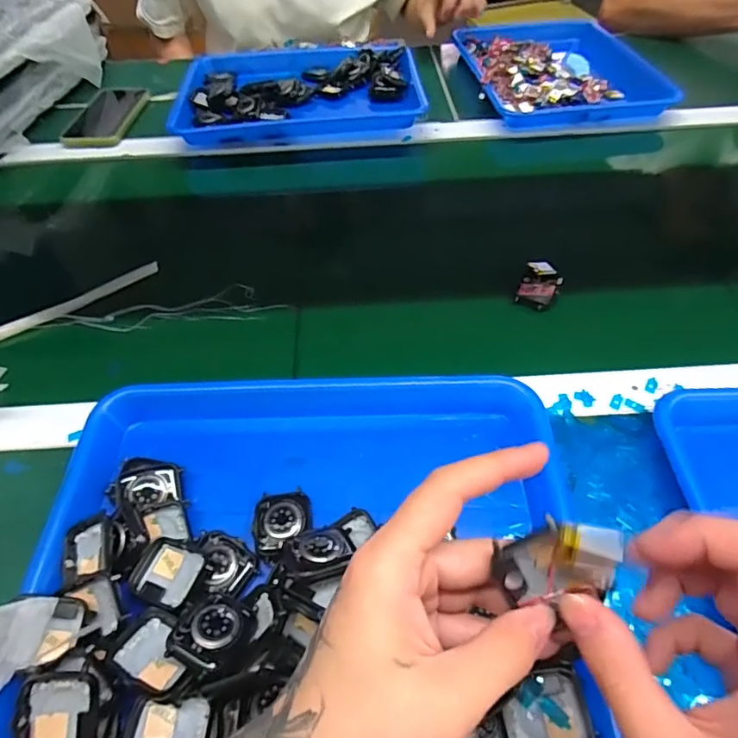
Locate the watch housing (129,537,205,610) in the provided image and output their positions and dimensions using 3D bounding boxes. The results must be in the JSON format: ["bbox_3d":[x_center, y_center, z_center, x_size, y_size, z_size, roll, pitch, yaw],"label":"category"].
[{"bbox_3d":[-0.122,0.125,0.312,0.041,0.013,0.035,17,55,15],"label":"watch housing"}]

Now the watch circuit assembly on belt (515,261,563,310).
[{"bbox_3d":[0.162,-0.082,0.481,0.035,0.021,0.048,16,54,14],"label":"watch circuit assembly on belt"}]

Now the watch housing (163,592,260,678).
[{"bbox_3d":[-0.085,0.146,0.283,0.041,0.010,0.041,24,36,-5],"label":"watch housing"}]

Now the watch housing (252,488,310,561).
[{"bbox_3d":[-0.058,0.102,0.338,0.036,0.007,0.045,-5,52,-1],"label":"watch housing"}]

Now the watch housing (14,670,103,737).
[{"bbox_3d":[-0.156,0.180,0.257,0.038,0.011,0.049,-1,77,-4],"label":"watch housing"}]

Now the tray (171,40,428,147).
[{"bbox_3d":[-0.100,-0.406,0.734,0.325,0.038,0.247,-5,52,-2],"label":"tray"}]

